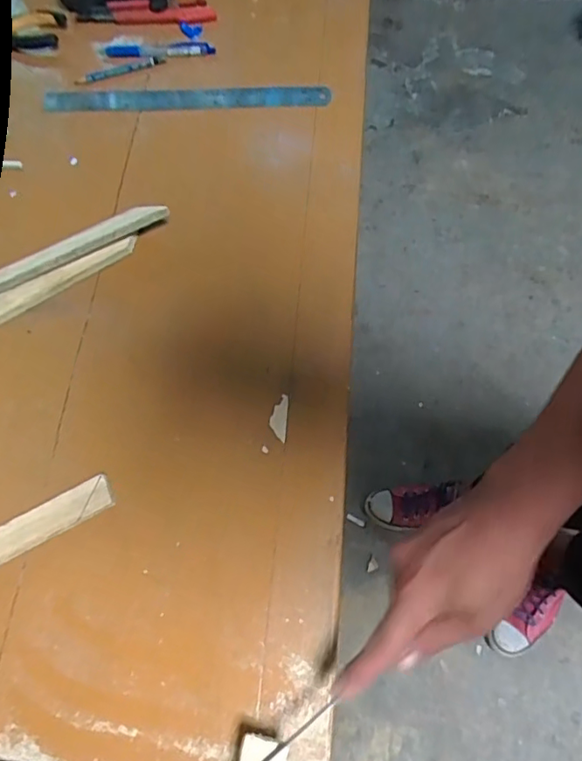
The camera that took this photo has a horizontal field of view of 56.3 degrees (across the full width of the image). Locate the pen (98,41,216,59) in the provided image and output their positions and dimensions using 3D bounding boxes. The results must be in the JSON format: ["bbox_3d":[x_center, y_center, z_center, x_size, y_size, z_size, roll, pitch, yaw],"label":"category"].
[{"bbox_3d":[-0.157,-0.380,0.628,0.135,0.011,0.019,0,69,2],"label":"pen"}]

